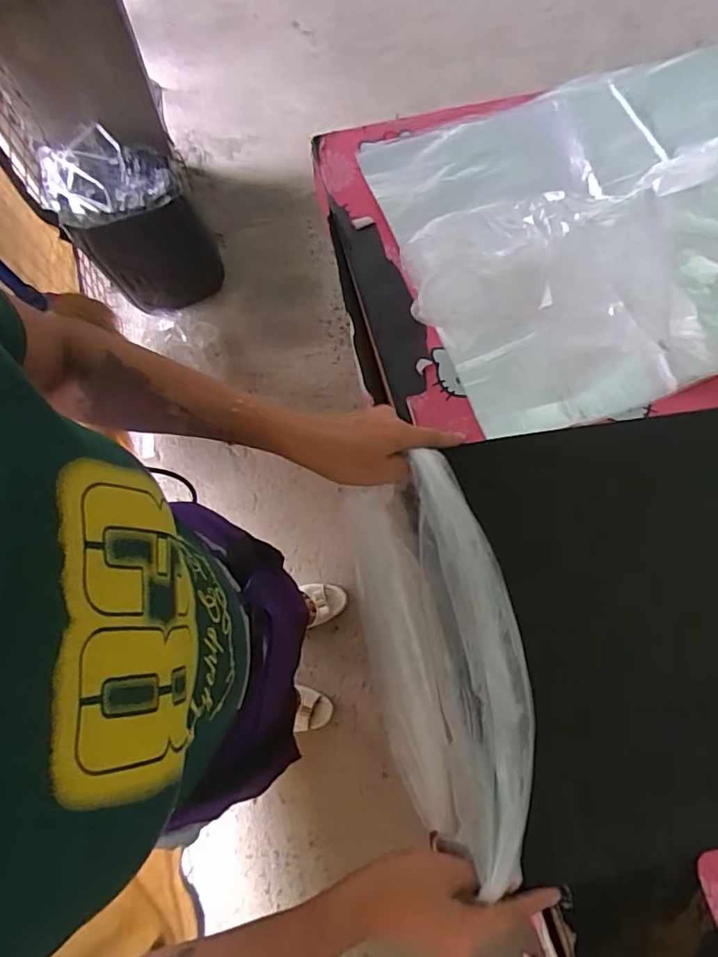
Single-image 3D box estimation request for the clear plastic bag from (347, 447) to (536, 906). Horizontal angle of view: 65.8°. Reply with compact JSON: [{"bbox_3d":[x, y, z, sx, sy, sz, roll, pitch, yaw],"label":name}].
[{"bbox_3d":[0.071,0.146,0.479,0.115,0.095,0.290,-11,75,-6],"label":"clear plastic bag"}]

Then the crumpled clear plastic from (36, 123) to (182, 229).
[{"bbox_3d":[-0.605,-0.733,1.338,0.291,0.074,0.211,-23,74,-7],"label":"crumpled clear plastic"}]

